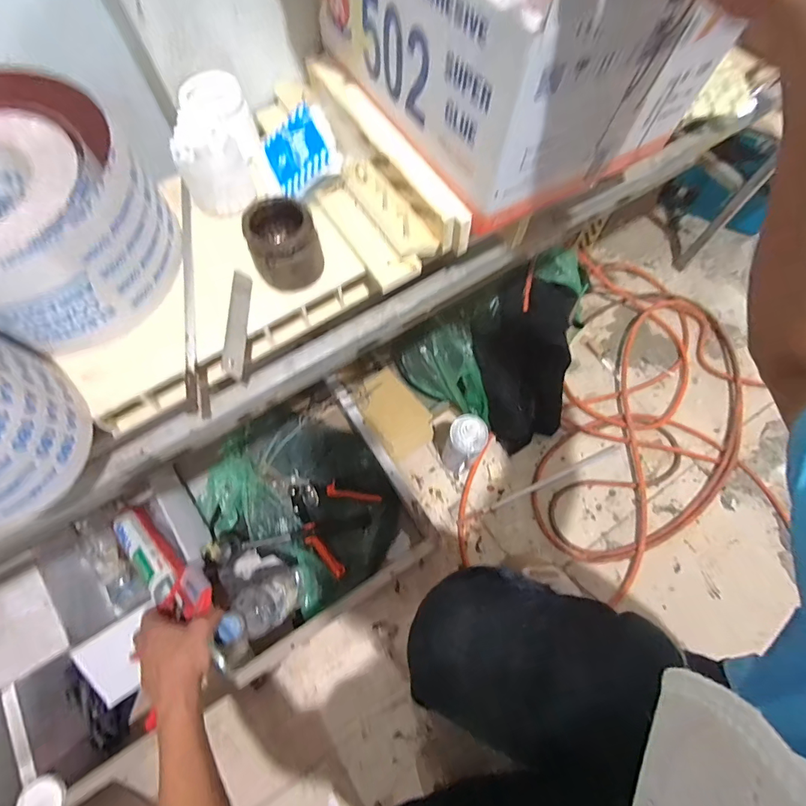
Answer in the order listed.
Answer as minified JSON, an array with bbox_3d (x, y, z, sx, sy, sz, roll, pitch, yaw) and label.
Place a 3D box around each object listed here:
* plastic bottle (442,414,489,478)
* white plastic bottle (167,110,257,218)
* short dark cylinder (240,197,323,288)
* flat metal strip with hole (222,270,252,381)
[{"bbox_3d":[0.107,0.075,0.738,0.057,0.170,0.063,31,71,12],"label":"plastic bottle"},{"bbox_3d":[-0.169,-0.211,0.365,0.054,0.075,0.049,-24,70,-9],"label":"white plastic bottle"},{"bbox_3d":[-0.096,-0.126,0.339,0.054,0.057,0.050,0,68,1],"label":"short dark cylinder"},{"bbox_3d":[-0.141,-0.068,0.353,0.018,0.005,0.103,-3,68,-4],"label":"flat metal strip with hole"}]

